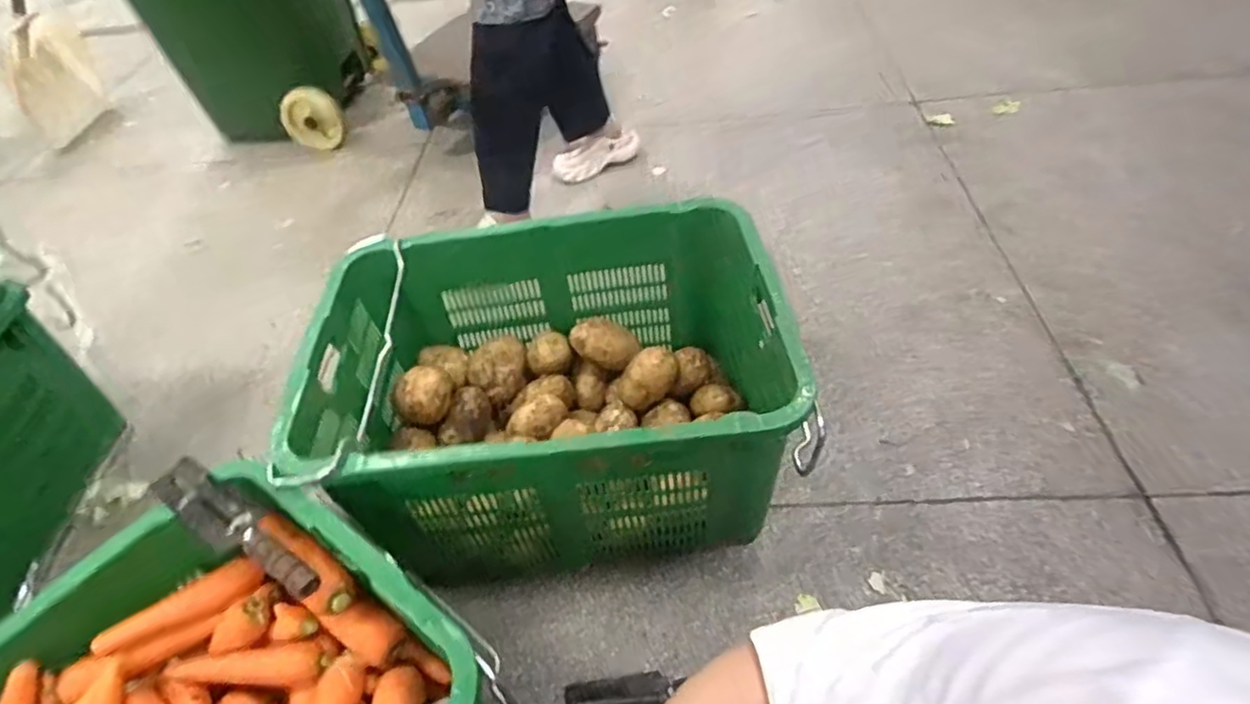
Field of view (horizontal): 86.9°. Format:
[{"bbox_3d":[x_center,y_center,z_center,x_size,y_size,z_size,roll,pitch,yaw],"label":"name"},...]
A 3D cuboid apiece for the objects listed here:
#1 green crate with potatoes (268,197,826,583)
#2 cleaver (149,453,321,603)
[{"bbox_3d":[-0.103,0.038,1.069,0.696,0.319,0.528,-10,48,-1],"label":"green crate with potatoes"},{"bbox_3d":[-0.454,0.206,0.767,0.250,0.029,0.061,27,56,28],"label":"cleaver"}]

